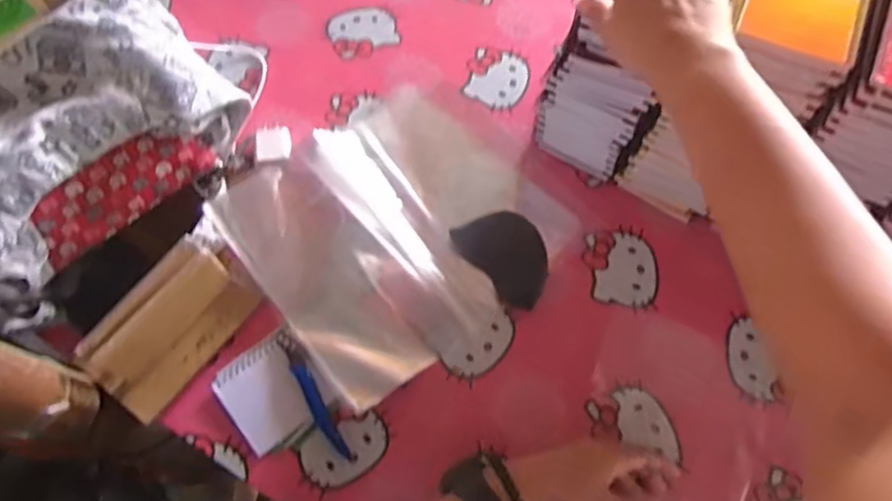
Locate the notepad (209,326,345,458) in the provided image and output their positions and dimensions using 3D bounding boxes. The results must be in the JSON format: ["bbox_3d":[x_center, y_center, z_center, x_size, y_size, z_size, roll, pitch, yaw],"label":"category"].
[{"bbox_3d":[-0.158,0.126,0.550,0.086,0.008,0.088,-37,73,-15],"label":"notepad"}]

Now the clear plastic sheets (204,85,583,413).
[{"bbox_3d":[-0.049,-0.030,0.612,0.296,0.033,0.280,-37,73,-15],"label":"clear plastic sheets"}]

